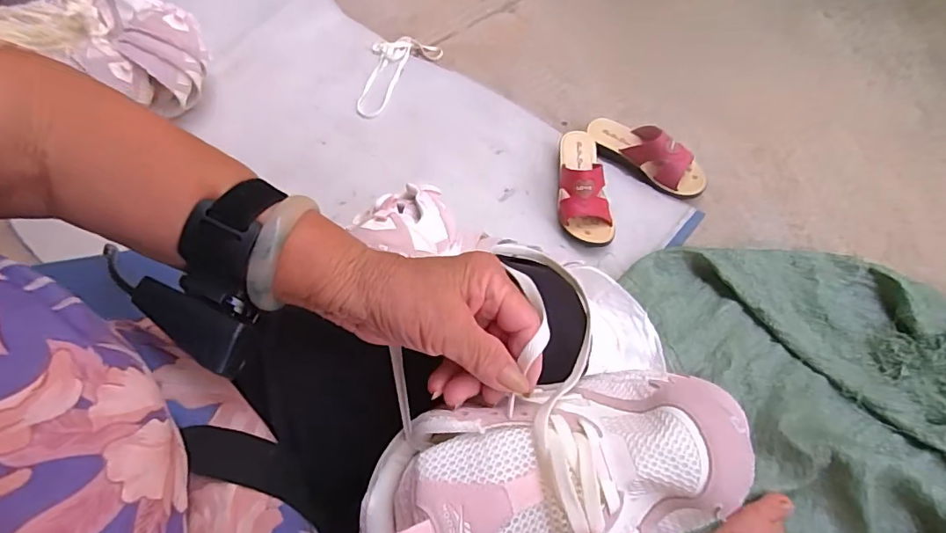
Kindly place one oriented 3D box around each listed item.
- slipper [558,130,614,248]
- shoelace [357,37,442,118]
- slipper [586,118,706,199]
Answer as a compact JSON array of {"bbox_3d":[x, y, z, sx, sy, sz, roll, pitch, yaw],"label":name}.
[{"bbox_3d":[0.185,-0.144,0.868,0.085,0.080,0.229,-6,64,4],"label":"slipper"},{"bbox_3d":[-0.189,-0.421,1.080,0.138,0.016,0.232,35,69,19],"label":"shoelace"},{"bbox_3d":[0.311,-0.206,0.900,0.227,0.072,0.083,37,73,21],"label":"slipper"}]

